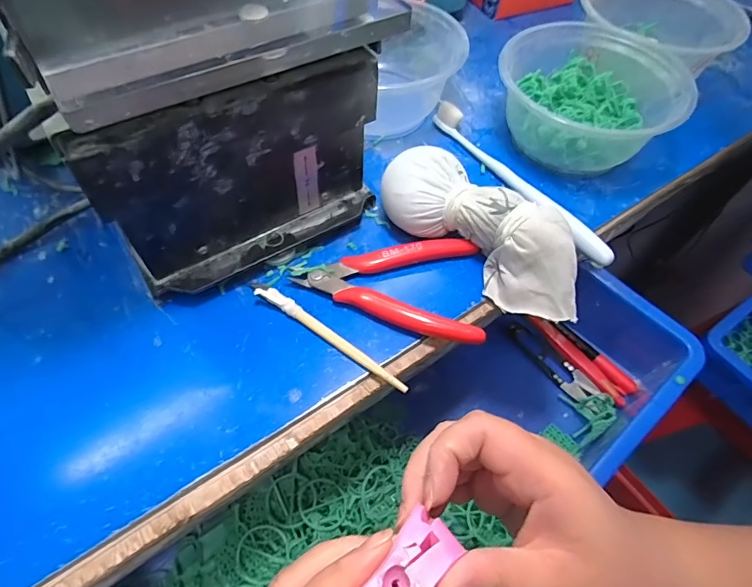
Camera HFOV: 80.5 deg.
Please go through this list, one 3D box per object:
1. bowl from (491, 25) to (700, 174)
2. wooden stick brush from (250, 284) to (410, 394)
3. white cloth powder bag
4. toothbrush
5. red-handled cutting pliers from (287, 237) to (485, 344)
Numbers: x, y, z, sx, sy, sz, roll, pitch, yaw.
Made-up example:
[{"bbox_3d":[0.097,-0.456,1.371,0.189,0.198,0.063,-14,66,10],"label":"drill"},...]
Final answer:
[{"bbox_3d":[0.160,-0.146,0.347,0.132,0.065,0.115,35,62,16],"label":"bowl"},{"bbox_3d":[-0.030,0.023,0.264,0.116,0.009,0.010,31,61,14],"label":"wooden stick brush"},{"bbox_3d":[0.069,-0.040,0.286,0.146,0.048,0.049,35,62,16],"label":"white cloth powder bag"},{"bbox_3d":[0.105,-0.086,0.334,0.015,0.018,0.181,-28,64,-20],"label":"toothbrush"},{"bbox_3d":[0.013,-0.011,0.285,0.113,0.014,0.072,13,58,4],"label":"red-handled cutting pliers"}]

